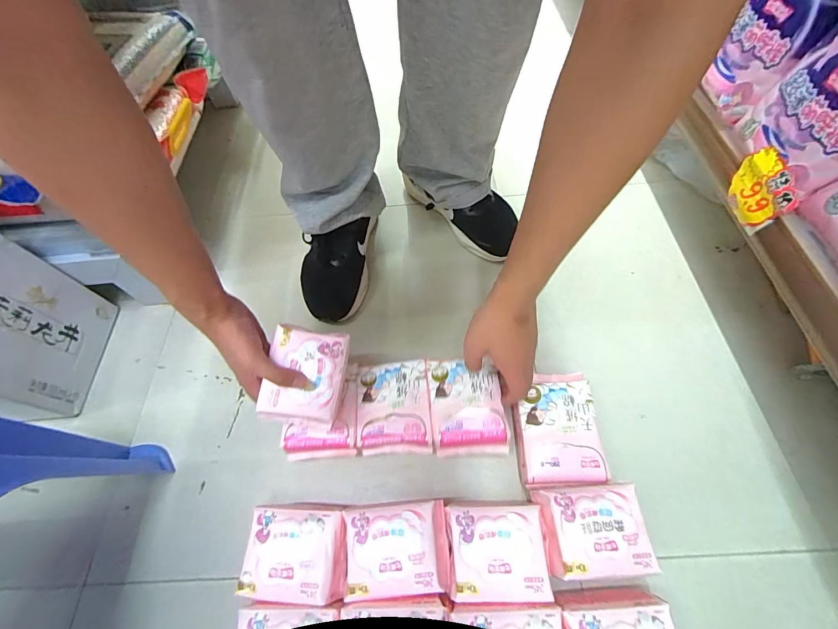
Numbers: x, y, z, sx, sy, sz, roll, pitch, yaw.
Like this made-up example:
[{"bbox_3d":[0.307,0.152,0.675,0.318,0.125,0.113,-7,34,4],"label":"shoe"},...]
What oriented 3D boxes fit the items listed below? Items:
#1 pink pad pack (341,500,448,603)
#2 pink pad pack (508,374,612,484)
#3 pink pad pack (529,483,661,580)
[{"bbox_3d":[-0.025,0.250,0.389,0.105,0.037,0.082,-5,61,2],"label":"pink pad pack"},{"bbox_3d":[0.175,0.146,0.472,0.094,0.051,0.134,-2,61,3],"label":"pink pad pack"},{"bbox_3d":[0.187,0.233,0.391,0.104,0.046,0.084,-4,61,2],"label":"pink pad pack"}]

